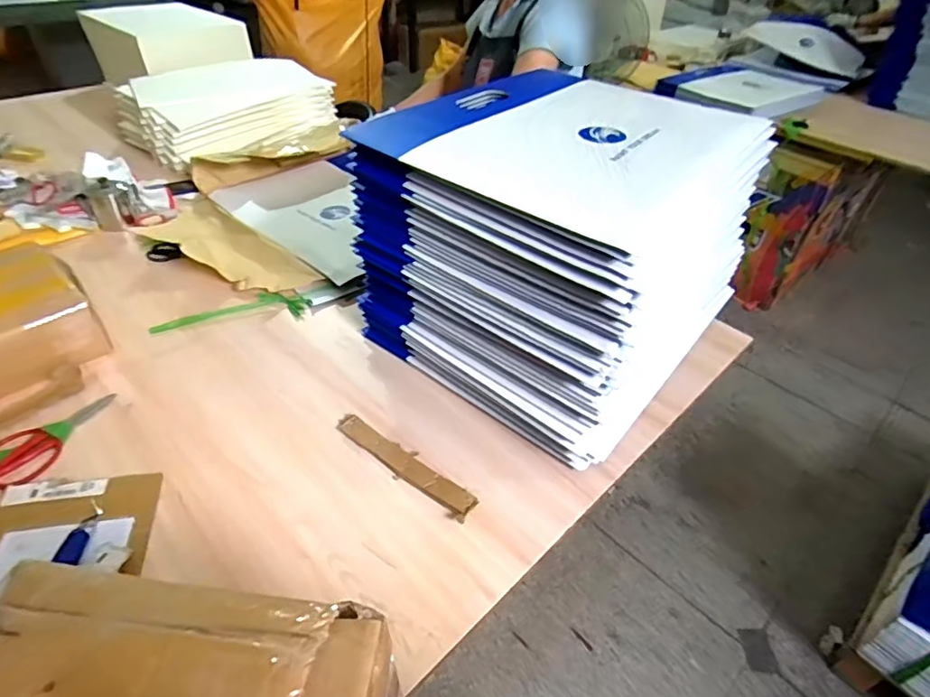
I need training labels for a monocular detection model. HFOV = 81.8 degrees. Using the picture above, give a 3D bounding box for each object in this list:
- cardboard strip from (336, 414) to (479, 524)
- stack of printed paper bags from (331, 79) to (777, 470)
[{"bbox_3d":[-0.090,0.164,0.783,0.250,0.007,0.044,30,47,27],"label":"cardboard strip"},{"bbox_3d":[0.173,-0.183,0.934,0.479,0.375,0.564,30,47,28],"label":"stack of printed paper bags"}]

